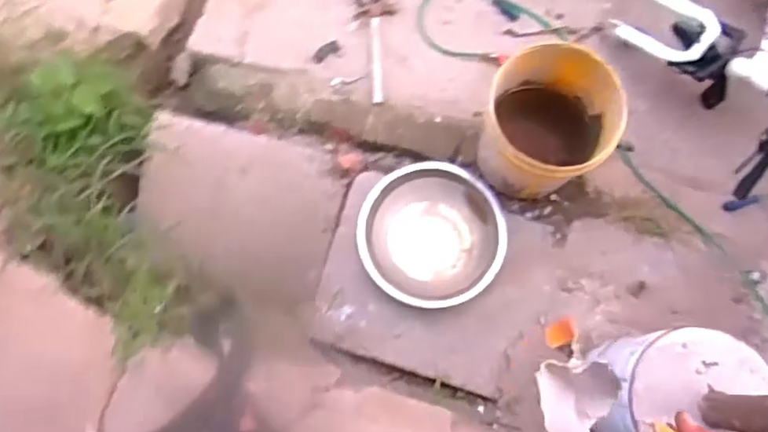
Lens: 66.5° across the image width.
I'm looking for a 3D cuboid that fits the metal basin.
[{"bbox_3d":[0.126,0.051,1.586,0.372,0.112,0.373,0,74,1],"label":"metal basin"}]

